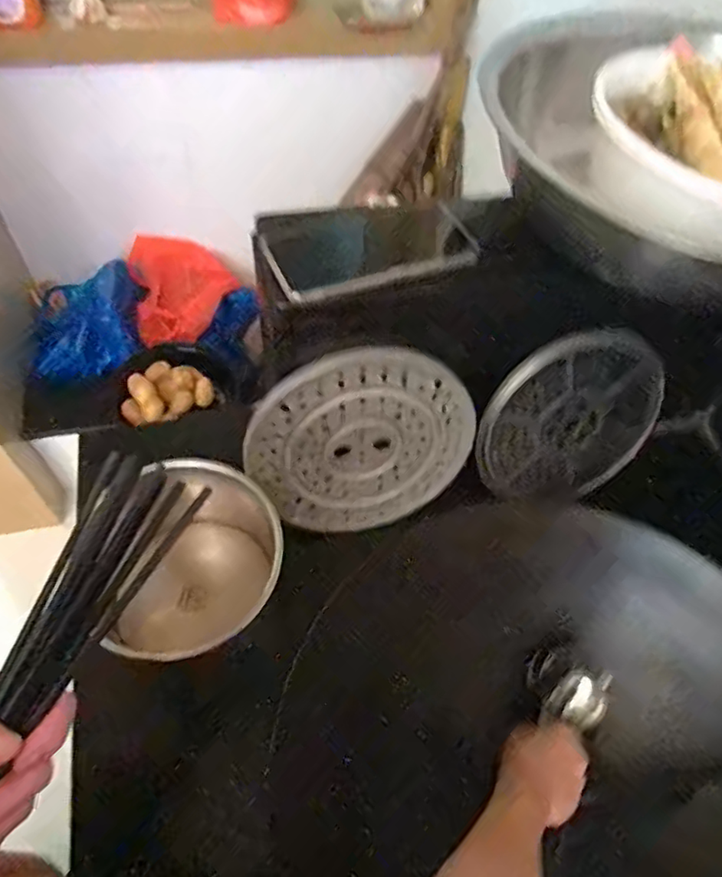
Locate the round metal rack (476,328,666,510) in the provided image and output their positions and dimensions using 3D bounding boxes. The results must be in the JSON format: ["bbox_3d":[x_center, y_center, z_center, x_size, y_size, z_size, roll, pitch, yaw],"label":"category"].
[{"bbox_3d":[0.225,-0.012,0.624,0.203,0.209,0.011,-41,36,14],"label":"round metal rack"}]

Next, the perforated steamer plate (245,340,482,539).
[{"bbox_3d":[0.005,0.009,0.572,0.209,0.225,0.012,-25,44,3],"label":"perforated steamer plate"}]

